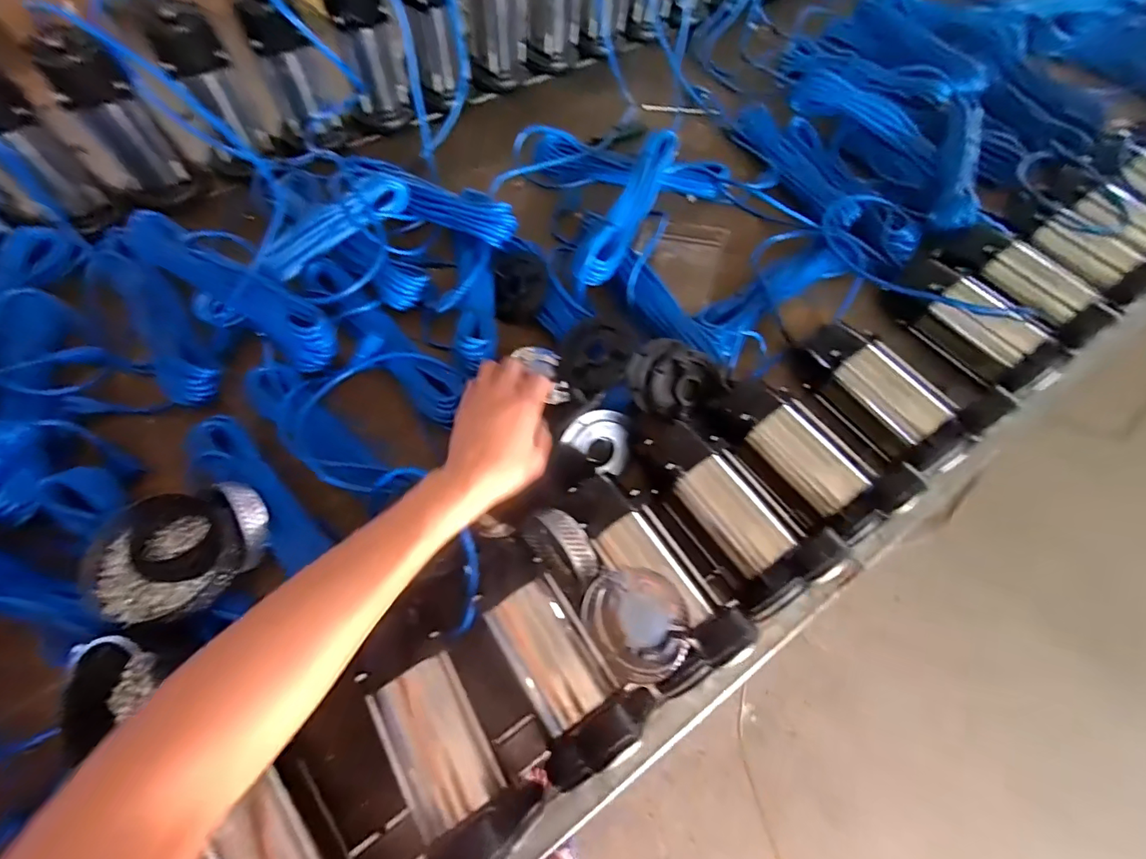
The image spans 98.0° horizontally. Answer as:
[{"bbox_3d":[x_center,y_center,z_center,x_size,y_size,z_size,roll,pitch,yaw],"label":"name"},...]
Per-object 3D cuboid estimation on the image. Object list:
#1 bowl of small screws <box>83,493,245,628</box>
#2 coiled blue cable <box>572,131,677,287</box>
[{"bbox_3d":[-0.435,0.139,0.532,0.140,0.044,0.129,1,63,-2],"label":"bowl of small screws"},{"bbox_3d":[0.098,-0.360,0.819,0.055,0.074,0.357,22,64,8],"label":"coiled blue cable"}]

